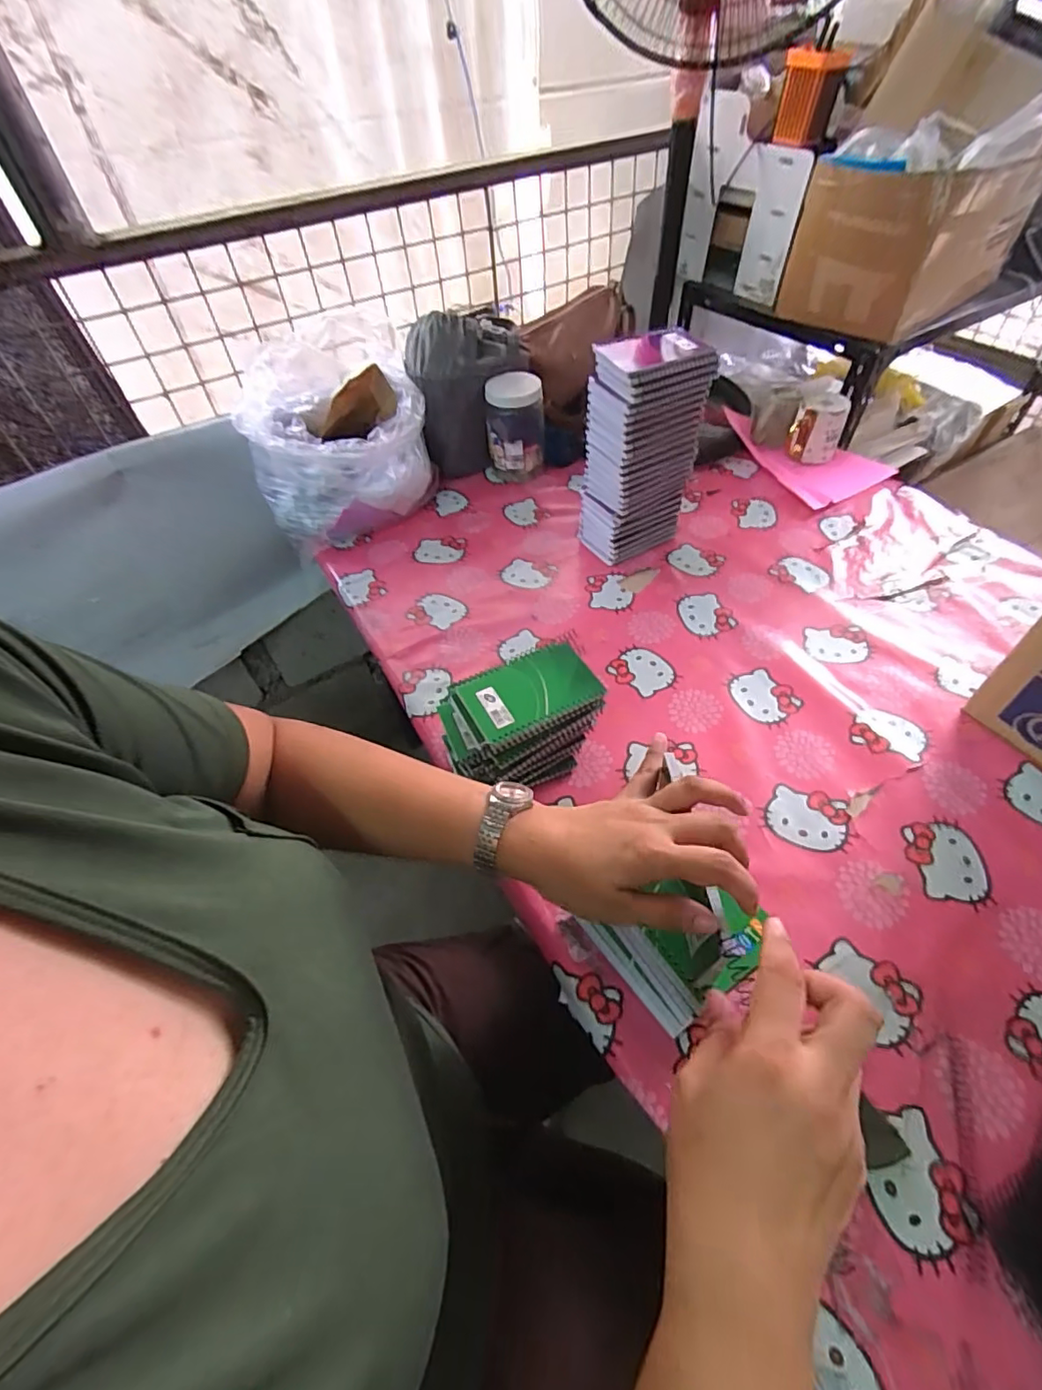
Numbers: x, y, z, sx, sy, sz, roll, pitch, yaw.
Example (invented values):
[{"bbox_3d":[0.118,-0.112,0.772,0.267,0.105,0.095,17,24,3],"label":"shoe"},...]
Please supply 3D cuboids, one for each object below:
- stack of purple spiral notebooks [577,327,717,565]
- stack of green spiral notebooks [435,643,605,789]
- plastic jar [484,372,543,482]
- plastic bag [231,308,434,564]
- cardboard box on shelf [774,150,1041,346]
[{"bbox_3d":[0.170,-0.341,0.821,0.143,0.285,0.100,-25,54,-16],"label":"stack of purple spiral notebooks"},{"bbox_3d":[0.004,0.039,0.621,0.157,0.124,0.107,-22,53,-14],"label":"stack of green spiral notebooks"},{"bbox_3d":[-0.012,-0.483,1.032,0.103,0.159,0.083,-3,51,2],"label":"plastic jar"},{"bbox_3d":[-0.310,-0.439,0.956,0.287,0.252,0.244,-18,52,-11],"label":"plastic bag"},{"bbox_3d":[0.670,-0.794,0.983,0.350,0.205,0.239,-31,55,-20],"label":"cardboard box on shelf"}]

